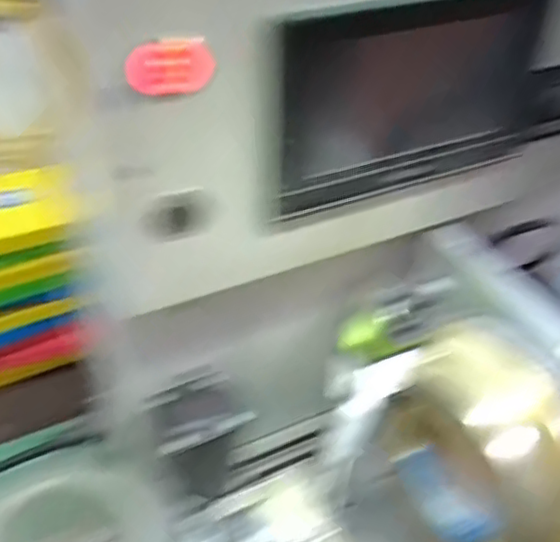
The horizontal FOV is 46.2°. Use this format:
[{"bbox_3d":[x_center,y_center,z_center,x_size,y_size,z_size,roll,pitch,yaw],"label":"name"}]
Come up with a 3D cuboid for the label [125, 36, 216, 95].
[{"bbox_3d":[-0.038,-0.070,0.225,0.031,0.017,0.006,-23,45,-28],"label":"label"}]

